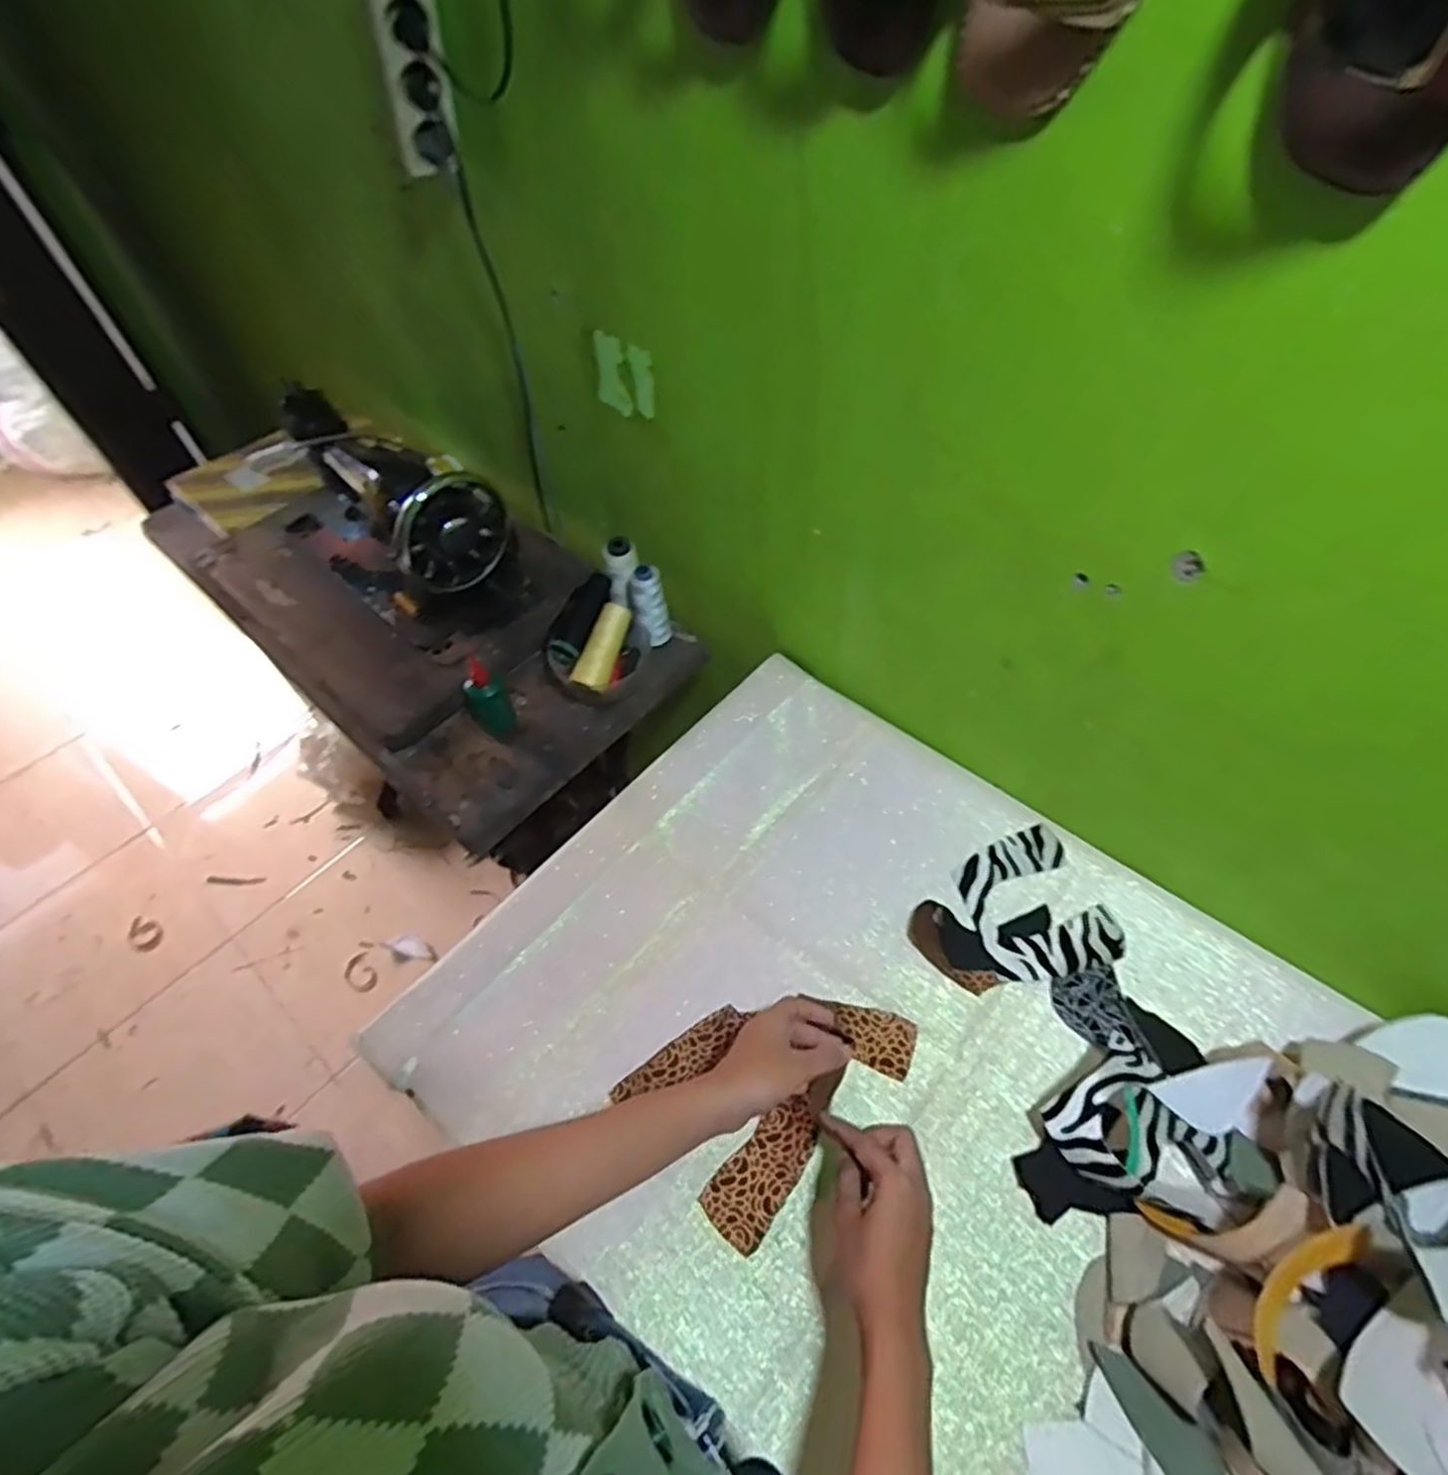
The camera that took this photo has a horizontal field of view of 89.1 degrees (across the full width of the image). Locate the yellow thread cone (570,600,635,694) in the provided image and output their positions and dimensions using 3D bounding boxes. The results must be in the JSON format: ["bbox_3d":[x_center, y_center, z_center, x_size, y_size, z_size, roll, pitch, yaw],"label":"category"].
[{"bbox_3d":[-0.144,-0.108,0.881,0.037,0.036,0.118,16,71,13],"label":"yellow thread cone"}]

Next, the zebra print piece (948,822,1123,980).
[{"bbox_3d":[0.301,0.161,0.717,0.124,0.025,0.143,-17,56,-11],"label":"zebra print piece"}]

